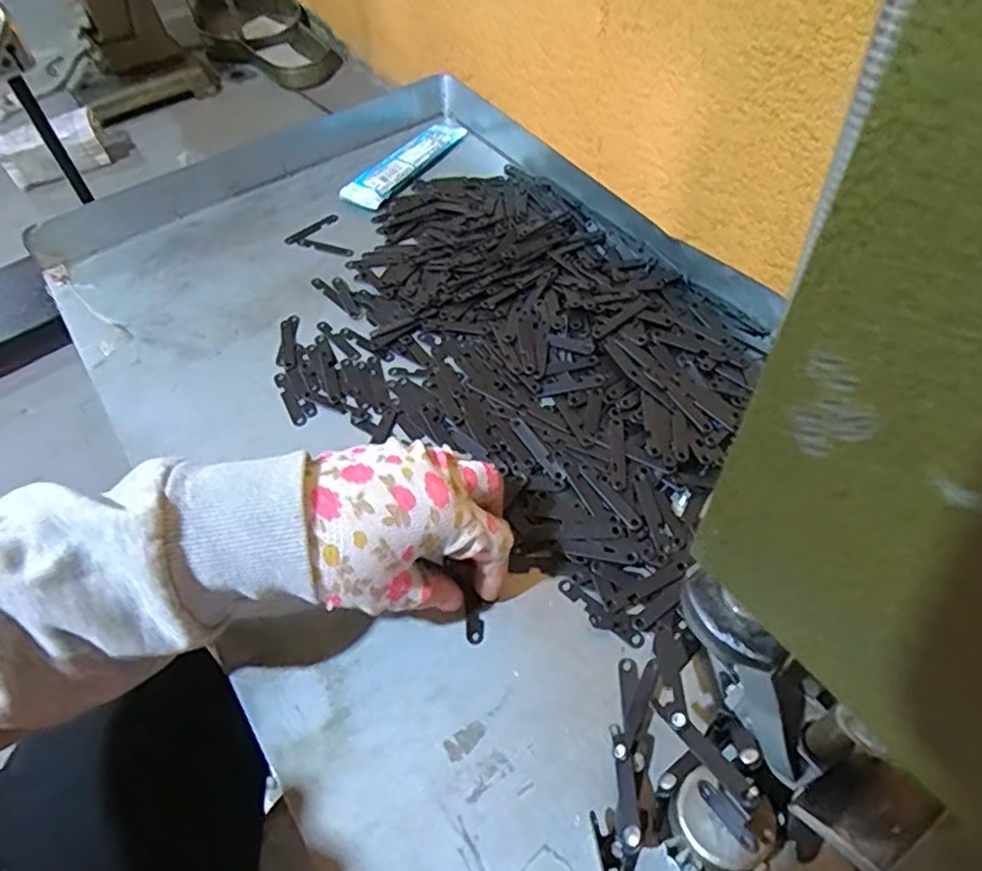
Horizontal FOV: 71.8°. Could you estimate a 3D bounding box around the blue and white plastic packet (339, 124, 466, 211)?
[{"bbox_3d":[-0.078,-0.253,0.624,0.036,0.012,0.143,27,60,23],"label":"blue and white plastic packet"}]

